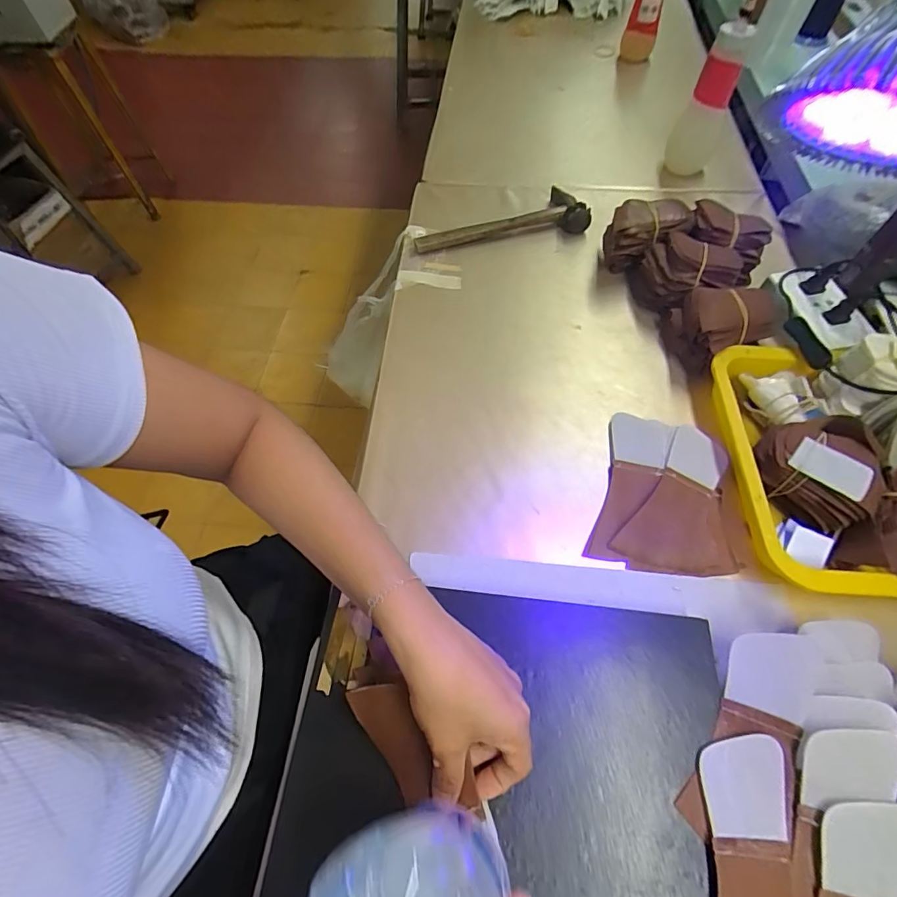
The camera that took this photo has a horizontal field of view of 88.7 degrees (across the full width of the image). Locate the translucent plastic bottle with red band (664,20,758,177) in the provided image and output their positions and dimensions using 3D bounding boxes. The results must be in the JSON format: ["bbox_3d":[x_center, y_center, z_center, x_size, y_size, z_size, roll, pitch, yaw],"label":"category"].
[{"bbox_3d":[0.372,-0.496,0.661,0.061,0.171,0.052,4,59,5],"label":"translucent plastic bottle with red band"}]

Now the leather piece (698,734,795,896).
[{"bbox_3d":[0.188,0.264,0.284,0.053,0.008,0.151,11,61,7],"label":"leather piece"}]

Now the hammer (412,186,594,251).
[{"bbox_3d":[0.070,-0.328,0.652,0.241,0.030,0.091,-9,61,-5],"label":"hammer"}]

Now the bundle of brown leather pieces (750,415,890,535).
[{"bbox_3d":[0.336,0.014,0.415,0.082,0.062,0.094,-38,67,-19],"label":"bundle of brown leather pieces"}]

